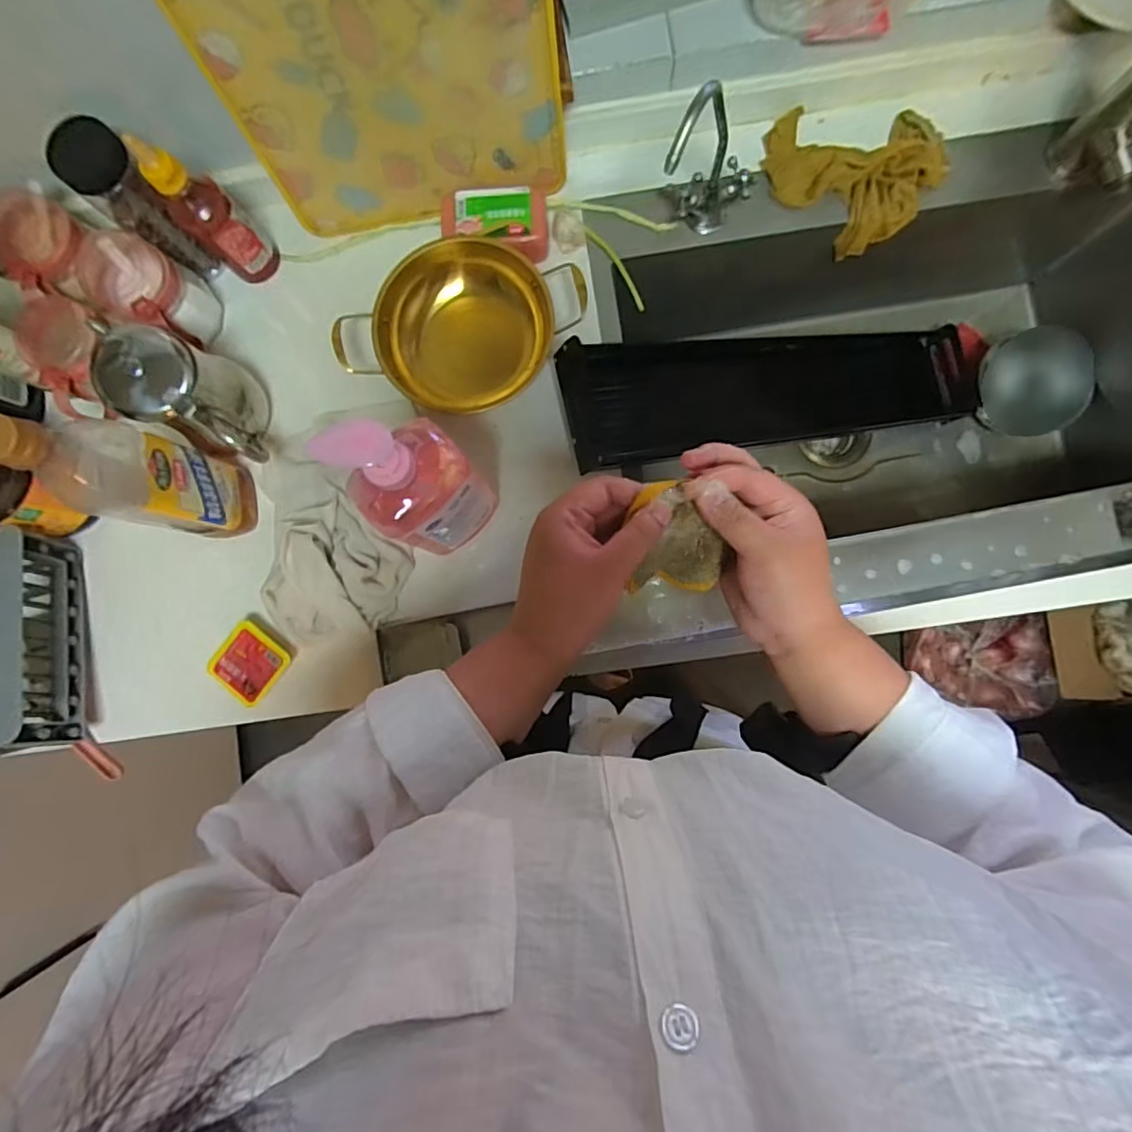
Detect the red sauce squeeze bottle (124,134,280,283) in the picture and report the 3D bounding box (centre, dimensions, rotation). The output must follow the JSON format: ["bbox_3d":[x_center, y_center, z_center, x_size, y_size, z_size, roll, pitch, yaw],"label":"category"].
[{"bbox_3d":[-0.365,-0.359,0.587,0.057,0.173,0.045,-43,85,-1],"label":"red sauce squeeze bottle"}]

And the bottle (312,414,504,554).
[{"bbox_3d":[-0.127,-0.071,0.488,0.087,0.272,0.076,-40,85,-1],"label":"bottle"}]

